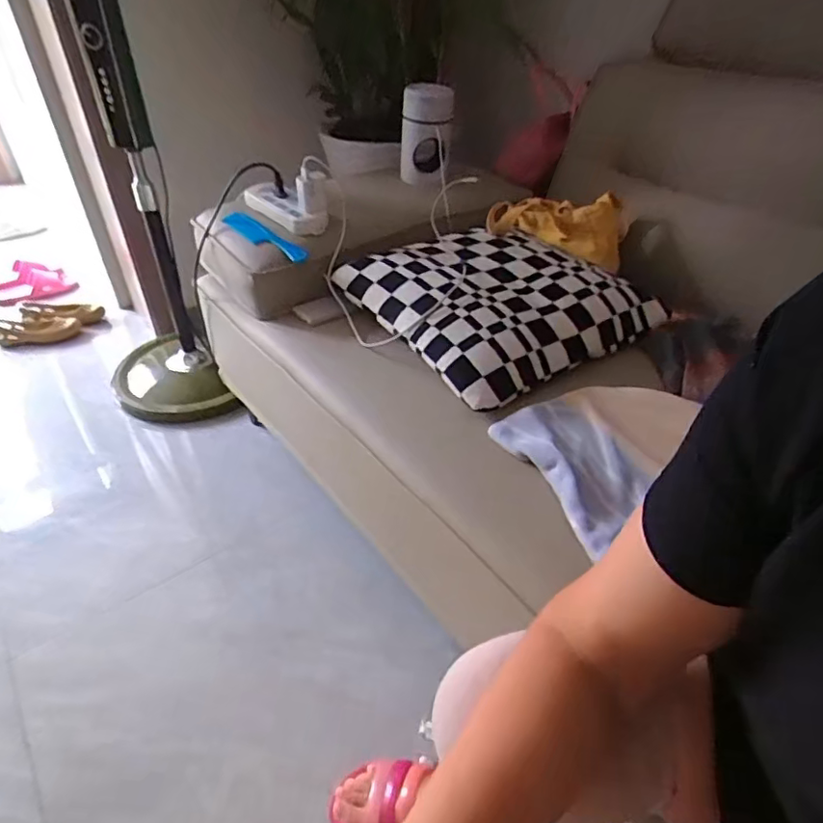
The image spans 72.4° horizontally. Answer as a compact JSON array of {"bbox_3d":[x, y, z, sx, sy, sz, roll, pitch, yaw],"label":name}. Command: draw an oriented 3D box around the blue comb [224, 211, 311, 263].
[{"bbox_3d":[-0.265,-0.313,0.998,0.207,0.015,0.048,35,58,29],"label":"blue comb"}]

